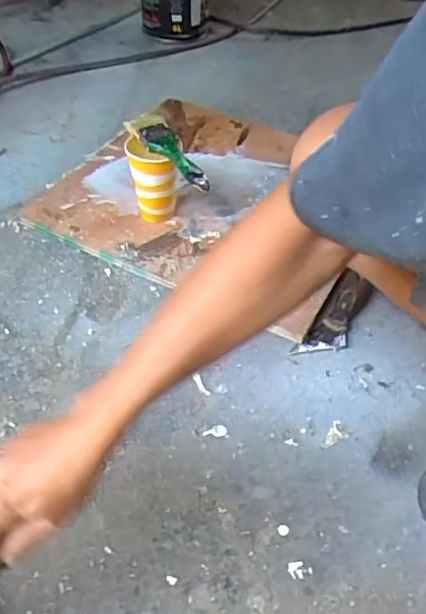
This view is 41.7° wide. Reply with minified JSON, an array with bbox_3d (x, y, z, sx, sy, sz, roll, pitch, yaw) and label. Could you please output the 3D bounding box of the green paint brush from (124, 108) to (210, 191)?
[{"bbox_3d":[-0.054,-0.209,0.741,0.050,0.022,0.164,-24,53,-24],"label":"green paint brush"}]

